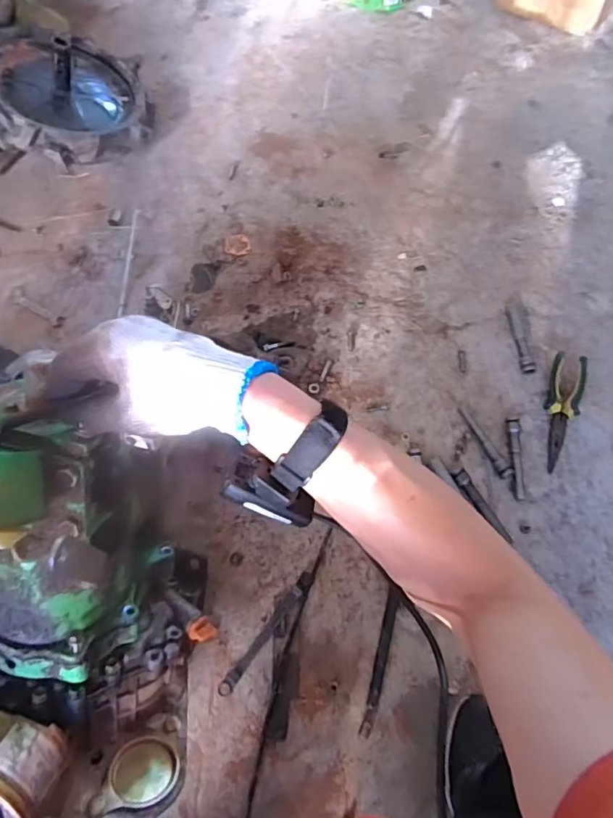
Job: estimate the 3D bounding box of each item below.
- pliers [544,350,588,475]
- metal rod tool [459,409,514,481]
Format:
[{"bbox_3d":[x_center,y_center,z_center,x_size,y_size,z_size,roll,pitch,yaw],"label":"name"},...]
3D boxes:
[{"bbox_3d":[0.406,0.002,0.841,0.054,0.025,0.195,17,70,9],"label":"pliers"},{"bbox_3d":[0.276,0.052,0.830,0.018,0.016,0.130,-27,70,-9],"label":"metal rod tool"}]

